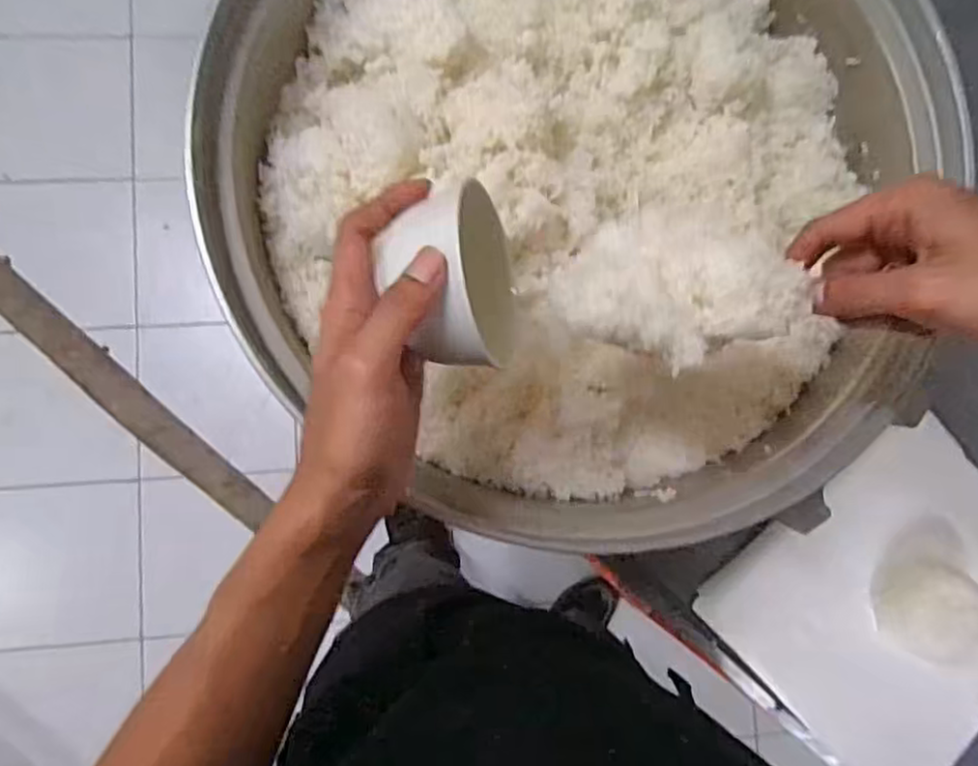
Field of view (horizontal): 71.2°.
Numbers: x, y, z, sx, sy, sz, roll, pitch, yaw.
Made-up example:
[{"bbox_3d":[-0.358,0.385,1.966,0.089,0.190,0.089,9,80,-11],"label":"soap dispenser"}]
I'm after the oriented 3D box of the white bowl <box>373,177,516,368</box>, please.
[{"bbox_3d":[-0.018,-0.052,0.326,0.062,0.079,0.092,-8,86,-3],"label":"white bowl"}]

